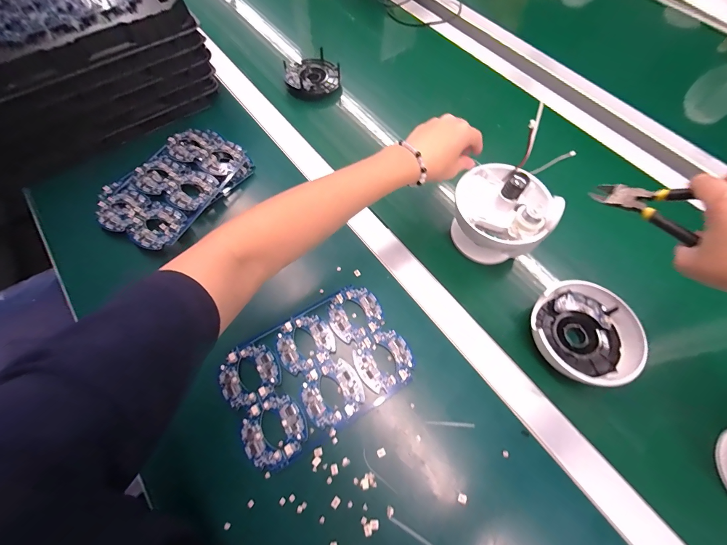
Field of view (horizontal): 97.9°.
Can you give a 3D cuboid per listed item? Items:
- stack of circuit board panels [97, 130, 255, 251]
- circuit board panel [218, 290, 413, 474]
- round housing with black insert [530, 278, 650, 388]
[{"bbox_3d":[-0.272,-0.131,0.456,0.140,0.020,0.200,27,68,12],"label":"stack of circuit board panels"},{"bbox_3d":[-0.053,0.106,0.361,0.197,0.008,0.135,-28,68,-12],"label":"circuit board panel"},{"bbox_3d":[0.259,0.069,0.370,0.120,0.035,0.116,37,71,14],"label":"round housing with black insert"}]

